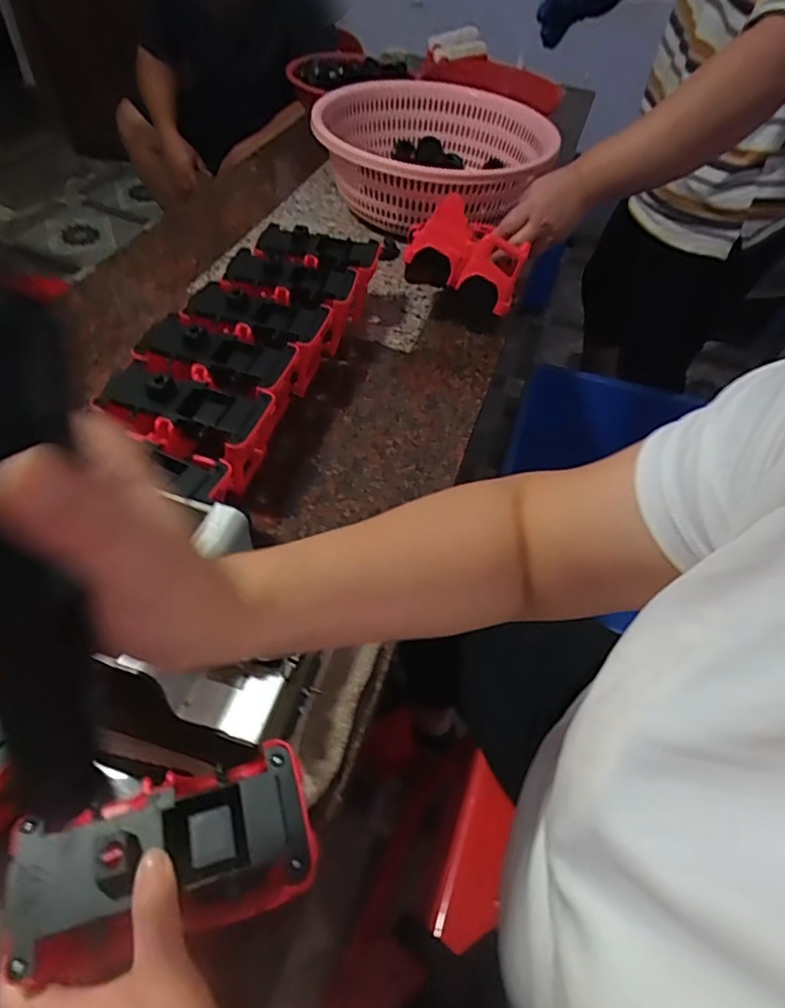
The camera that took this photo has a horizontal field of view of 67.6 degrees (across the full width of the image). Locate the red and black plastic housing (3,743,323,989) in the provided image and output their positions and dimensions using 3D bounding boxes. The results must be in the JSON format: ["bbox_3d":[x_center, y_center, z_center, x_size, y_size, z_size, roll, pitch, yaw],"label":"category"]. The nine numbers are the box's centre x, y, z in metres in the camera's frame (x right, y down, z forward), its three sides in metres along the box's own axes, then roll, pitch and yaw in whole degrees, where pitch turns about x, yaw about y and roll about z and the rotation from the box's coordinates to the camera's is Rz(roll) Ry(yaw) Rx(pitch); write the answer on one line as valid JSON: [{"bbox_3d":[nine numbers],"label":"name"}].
[{"bbox_3d":[-0.121,0.191,0.322,0.152,0.044,0.079,-11,52,-17],"label":"red and black plastic housing"}]

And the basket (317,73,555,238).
[{"bbox_3d":[0.069,-0.532,0.922,0.348,0.130,0.377,18,51,9],"label":"basket"}]

